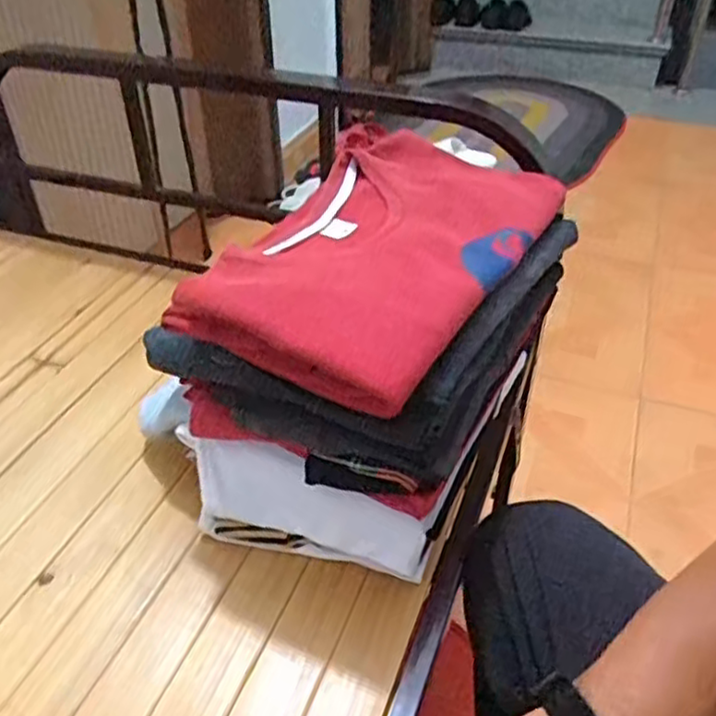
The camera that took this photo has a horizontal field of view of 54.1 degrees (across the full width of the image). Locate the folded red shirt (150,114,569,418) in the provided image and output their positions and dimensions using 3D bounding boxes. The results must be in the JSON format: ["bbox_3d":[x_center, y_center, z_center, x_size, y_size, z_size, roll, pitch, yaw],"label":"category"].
[{"bbox_3d":[0.023,-0.101,0.570,0.204,0.043,0.338,17,42,24],"label":"folded red shirt"}]

